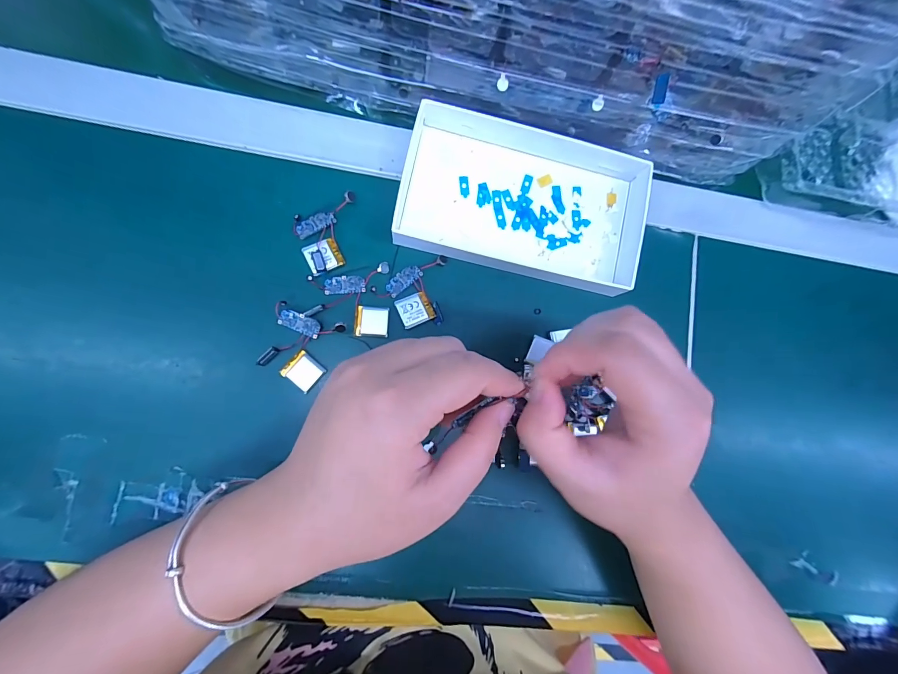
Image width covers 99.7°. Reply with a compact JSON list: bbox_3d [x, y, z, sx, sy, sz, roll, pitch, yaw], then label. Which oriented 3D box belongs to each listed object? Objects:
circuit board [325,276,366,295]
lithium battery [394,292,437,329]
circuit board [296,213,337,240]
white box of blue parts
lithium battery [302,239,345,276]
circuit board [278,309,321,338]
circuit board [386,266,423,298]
[{"bbox_3d":[-0.074,-0.037,0.267,0.027,0.004,0.012,-4,84,-8],"label":"circuit board"},{"bbox_3d":[-0.024,-0.019,0.270,0.024,0.004,0.021,-21,87,-9],"label":"lithium battery"},{"bbox_3d":[-0.095,-0.080,0.268,0.028,0.004,0.011,-29,88,-10],"label":"circuit board"},{"bbox_3d":[0.060,-0.103,0.277,0.183,0.025,0.110,13,82,-6],"label":"white box of blue parts"},{"bbox_3d":[-0.088,-0.056,0.266,0.023,0.006,0.021,-26,88,-9],"label":"lithium battery"},{"bbox_3d":[-0.101,-0.009,0.258,0.027,0.005,0.012,24,81,-4],"label":"circuit board"},{"bbox_3d":[-0.033,-0.042,0.272,0.028,0.004,0.012,-38,90,-10],"label":"circuit board"}]

